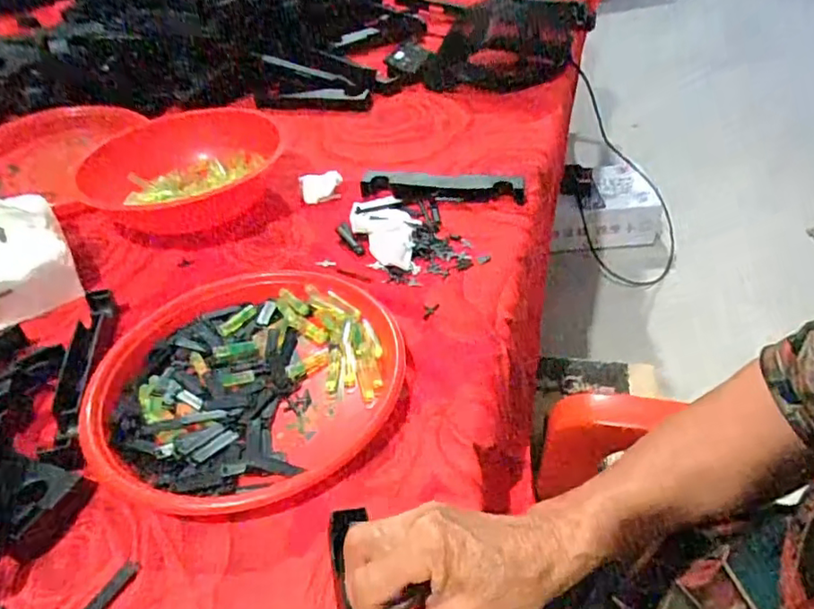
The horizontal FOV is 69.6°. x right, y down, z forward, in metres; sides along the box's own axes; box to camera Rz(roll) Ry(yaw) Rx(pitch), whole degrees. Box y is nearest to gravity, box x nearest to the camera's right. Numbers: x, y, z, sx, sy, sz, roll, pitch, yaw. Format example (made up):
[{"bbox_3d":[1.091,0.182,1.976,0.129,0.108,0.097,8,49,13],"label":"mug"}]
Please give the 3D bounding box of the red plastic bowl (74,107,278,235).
[{"bbox_3d":[-0.287,-0.180,0.751,0.207,0.068,0.196,-4,42,4],"label":"red plastic bowl"}]

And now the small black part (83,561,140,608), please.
[{"bbox_3d":[-0.189,0.182,0.369,0.012,0.004,0.044,14,46,23],"label":"small black part"}]

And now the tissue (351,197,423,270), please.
[{"bbox_3d":[-0.022,-0.085,0.650,0.070,0.014,0.129,-14,42,-7],"label":"tissue"}]

